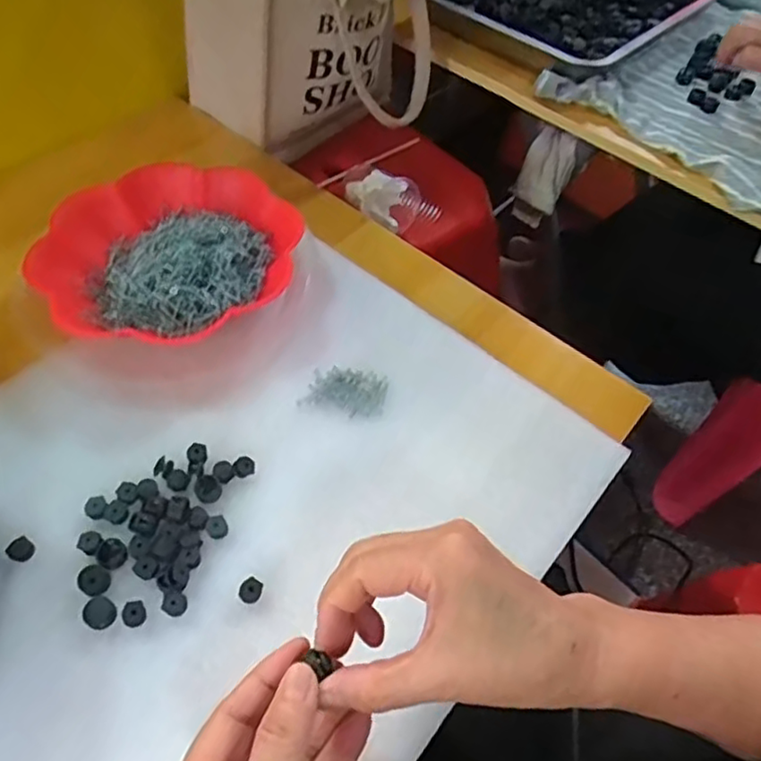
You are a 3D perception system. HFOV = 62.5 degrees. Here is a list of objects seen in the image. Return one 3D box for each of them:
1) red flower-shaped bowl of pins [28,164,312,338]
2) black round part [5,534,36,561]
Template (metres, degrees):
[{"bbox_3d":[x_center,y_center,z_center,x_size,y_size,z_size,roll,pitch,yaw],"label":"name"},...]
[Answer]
[{"bbox_3d":[-0.178,-0.104,0.529,0.208,0.047,0.187,-31,63,-24],"label":"red flower-shaped bowl of pins"},{"bbox_3d":[-0.230,0.108,0.401,0.016,0.004,0.014,26,56,13],"label":"black round part"}]

